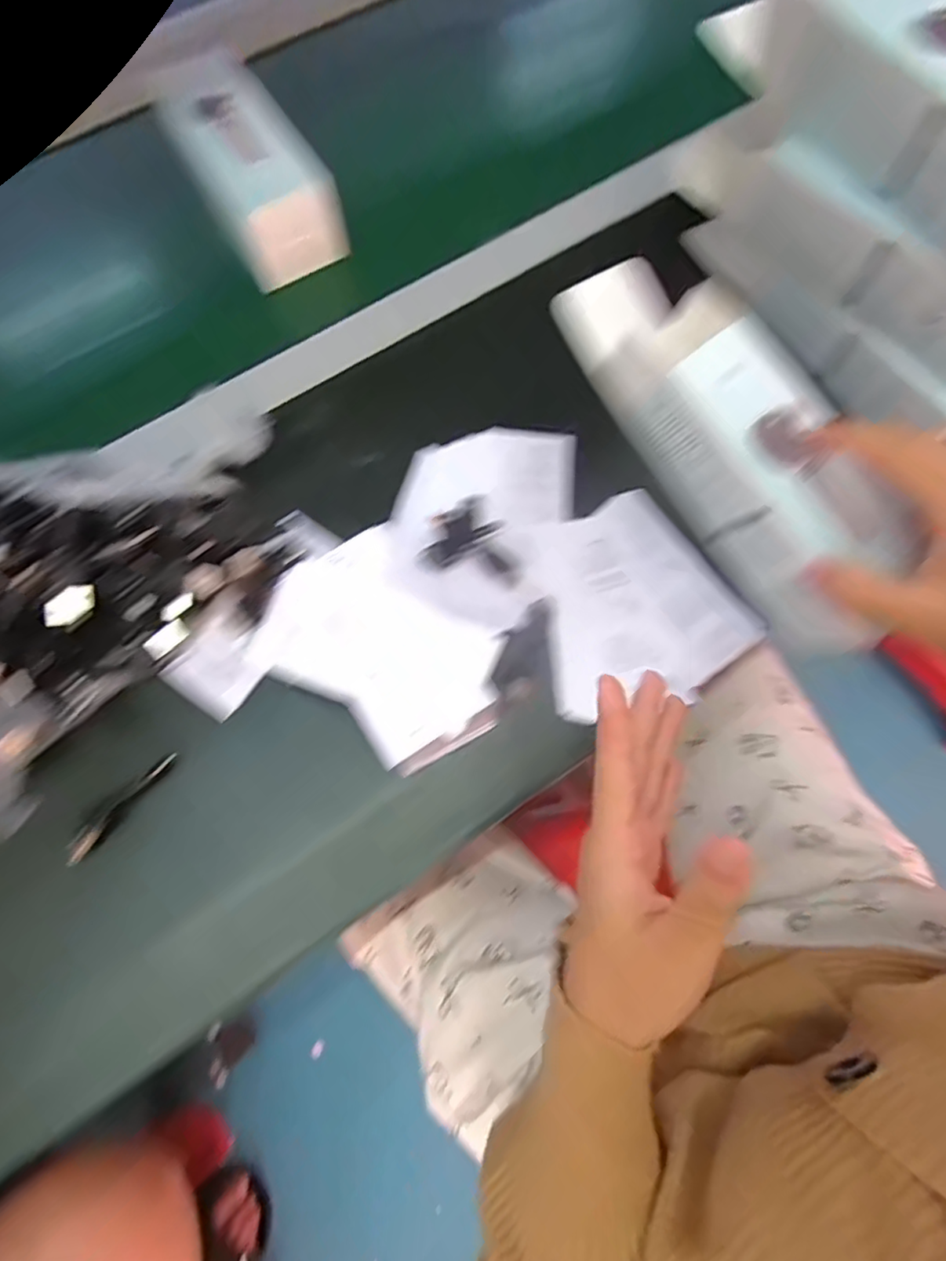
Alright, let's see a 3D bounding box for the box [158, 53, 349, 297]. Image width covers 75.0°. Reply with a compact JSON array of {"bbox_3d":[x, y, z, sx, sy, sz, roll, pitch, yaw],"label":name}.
[{"bbox_3d":[-0.162,-0.333,0.443,0.074,0.049,0.173,-31,73,-9],"label":"box"}]

